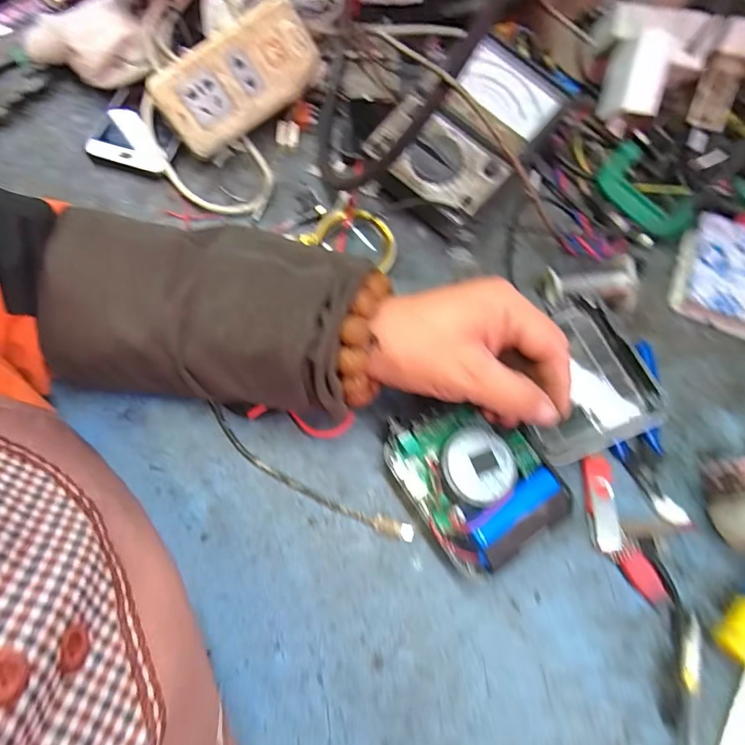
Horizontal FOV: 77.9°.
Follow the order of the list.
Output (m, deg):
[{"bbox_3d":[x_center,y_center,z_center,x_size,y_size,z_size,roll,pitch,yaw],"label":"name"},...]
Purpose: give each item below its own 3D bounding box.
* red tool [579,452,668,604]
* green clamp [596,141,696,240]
[{"bbox_3d":[0.170,0.109,0.323,0.032,0.008,0.099,-12,69,-7],"label":"red tool"},{"bbox_3d":[0.258,-0.170,0.432,0.096,0.025,0.048,42,72,13],"label":"green clamp"}]

